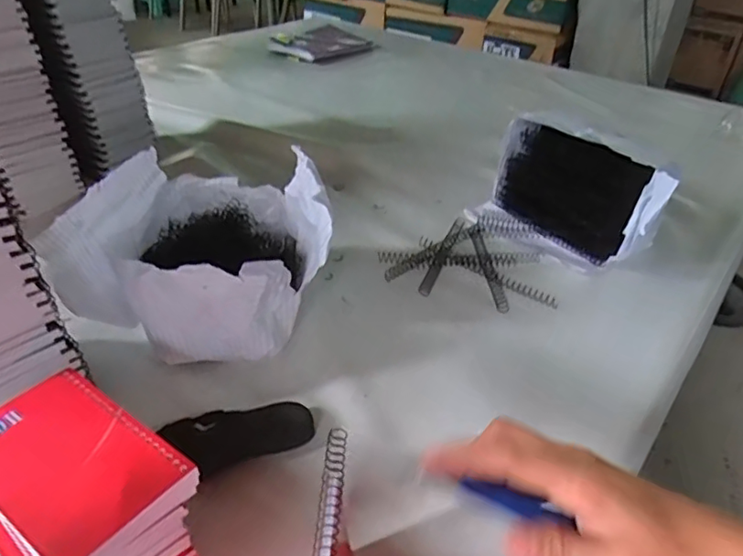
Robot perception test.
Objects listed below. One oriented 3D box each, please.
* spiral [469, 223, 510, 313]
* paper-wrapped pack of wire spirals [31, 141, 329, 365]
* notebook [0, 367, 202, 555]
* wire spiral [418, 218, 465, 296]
[{"bbox_3d":[0.130,-0.023,0.631,0.021,0.013,0.167,1,38,-2],"label":"spiral"},{"bbox_3d":[-0.151,-0.025,0.534,0.220,0.118,0.191,2,38,-2],"label":"paper-wrapped pack of wire spirals"},{"bbox_3d":[-0.174,0.104,0.321,0.130,0.013,0.080,26,43,27],"label":"notebook"},{"bbox_3d":[0.084,-0.032,0.634,0.014,0.014,0.152,16,40,16],"label":"wire spiral"}]

